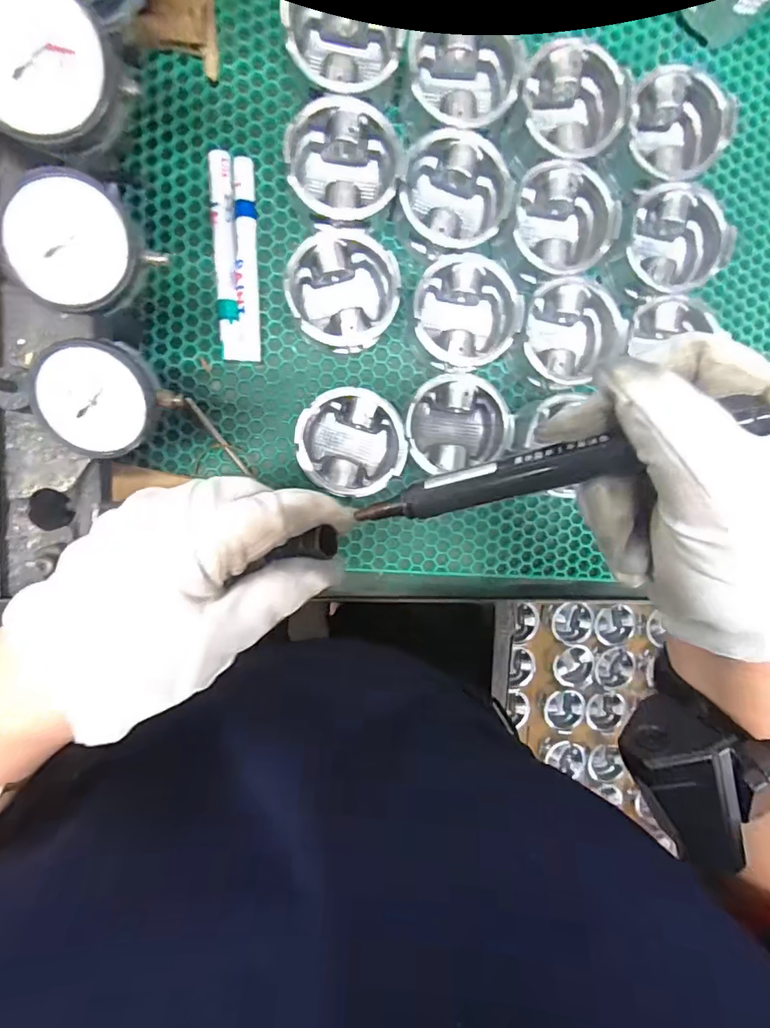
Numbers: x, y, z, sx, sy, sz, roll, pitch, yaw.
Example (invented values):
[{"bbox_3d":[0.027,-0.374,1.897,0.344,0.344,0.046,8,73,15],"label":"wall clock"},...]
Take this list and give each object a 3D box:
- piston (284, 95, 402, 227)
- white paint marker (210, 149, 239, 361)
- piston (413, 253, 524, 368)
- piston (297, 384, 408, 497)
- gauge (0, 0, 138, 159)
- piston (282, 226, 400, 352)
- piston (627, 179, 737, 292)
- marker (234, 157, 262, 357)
[{"bbox_3d":[-0.031,-0.246,0.364,0.074,0.050,0.076,-8,98,-6],"label":"piston"},{"bbox_3d":[-0.119,-0.191,0.378,0.016,0.014,0.145,-2,97,-7],"label":"white paint marker"},{"bbox_3d":[0.056,-0.150,0.382,0.081,0.051,0.078,12,95,-8],"label":"piston"},{"bbox_3d":[-0.027,-0.054,0.388,0.078,0.049,0.076,5,96,-8],"label":"piston"},{"bbox_3d":[-0.134,-0.172,0.194,0.054,0.021,0.051,-1,97,-7],"label":"gauge"},{"bbox_3d":[-0.031,-0.160,0.370,0.074,0.053,0.078,-1,97,-7],"label":"piston"},{"bbox_3d":[0.225,-0.209,0.395,0.067,0.055,0.073,-3,97,-7],"label":"piston"},{"bbox_3d":[-0.103,-0.190,0.379,0.015,0.014,0.144,-1,97,-7],"label":"marker"}]

